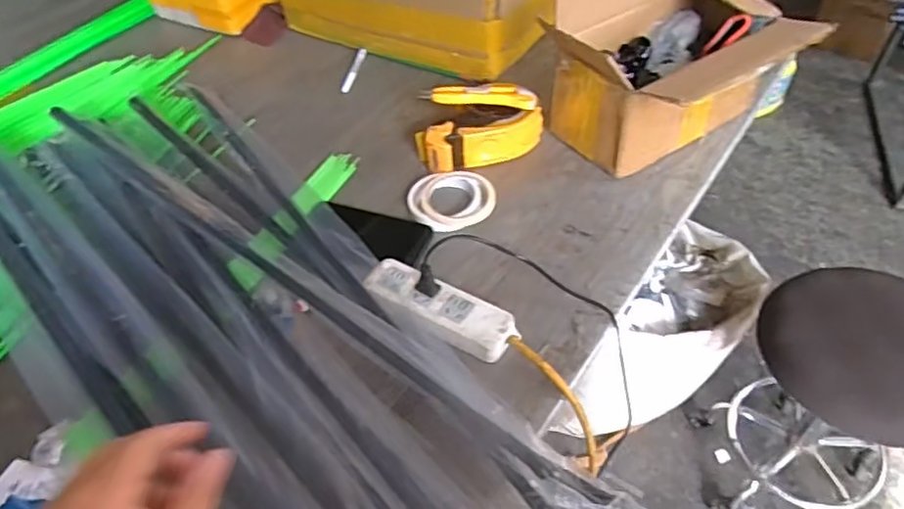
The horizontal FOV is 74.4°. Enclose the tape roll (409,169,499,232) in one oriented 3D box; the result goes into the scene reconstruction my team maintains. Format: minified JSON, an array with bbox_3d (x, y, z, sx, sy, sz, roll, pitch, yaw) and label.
[{"bbox_3d":[-0.003,-0.070,0.764,0.107,0.023,0.090,19,53,21],"label":"tape roll"}]

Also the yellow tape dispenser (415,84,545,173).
[{"bbox_3d":[0.037,-0.177,0.832,0.174,0.078,0.111,-13,49,-5],"label":"yellow tape dispenser"}]

